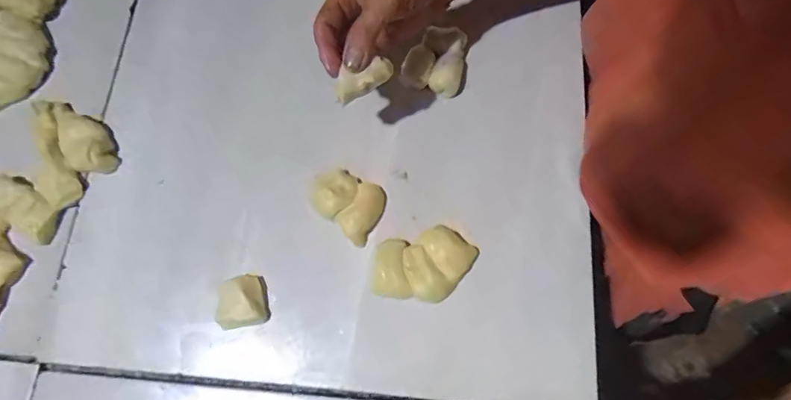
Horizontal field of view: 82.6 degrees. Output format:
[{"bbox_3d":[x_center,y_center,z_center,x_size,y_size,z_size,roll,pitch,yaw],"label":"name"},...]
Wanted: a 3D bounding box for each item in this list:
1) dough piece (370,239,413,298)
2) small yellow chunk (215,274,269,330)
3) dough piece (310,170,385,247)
[{"bbox_3d":[-0.005,0.062,0.401,0.034,0.024,0.052,-6,73,-1],"label":"dough piece"},{"bbox_3d":[-0.140,0.091,0.405,0.046,0.019,0.044,-10,73,-2],"label":"small yellow chunk"},{"bbox_3d":[-0.046,0.002,0.422,0.068,0.020,0.054,29,76,9],"label":"dough piece"}]

